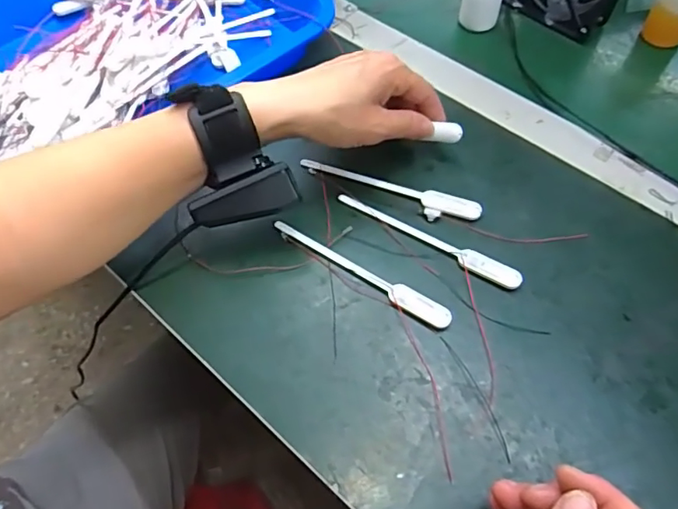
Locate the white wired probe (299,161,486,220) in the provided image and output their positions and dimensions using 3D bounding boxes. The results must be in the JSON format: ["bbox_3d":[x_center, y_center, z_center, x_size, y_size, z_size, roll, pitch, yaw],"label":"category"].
[{"bbox_3d":[0.037,-0.048,0.410,0.143,0.008,0.023,17,62,12],"label":"white wired probe"}]

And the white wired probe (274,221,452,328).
[{"bbox_3d":[0.015,0.010,0.376,0.143,0.007,0.016,31,66,18],"label":"white wired probe"}]

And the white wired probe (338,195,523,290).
[{"bbox_3d":[0.063,-0.012,0.386,0.144,0.008,0.015,28,65,17],"label":"white wired probe"}]

